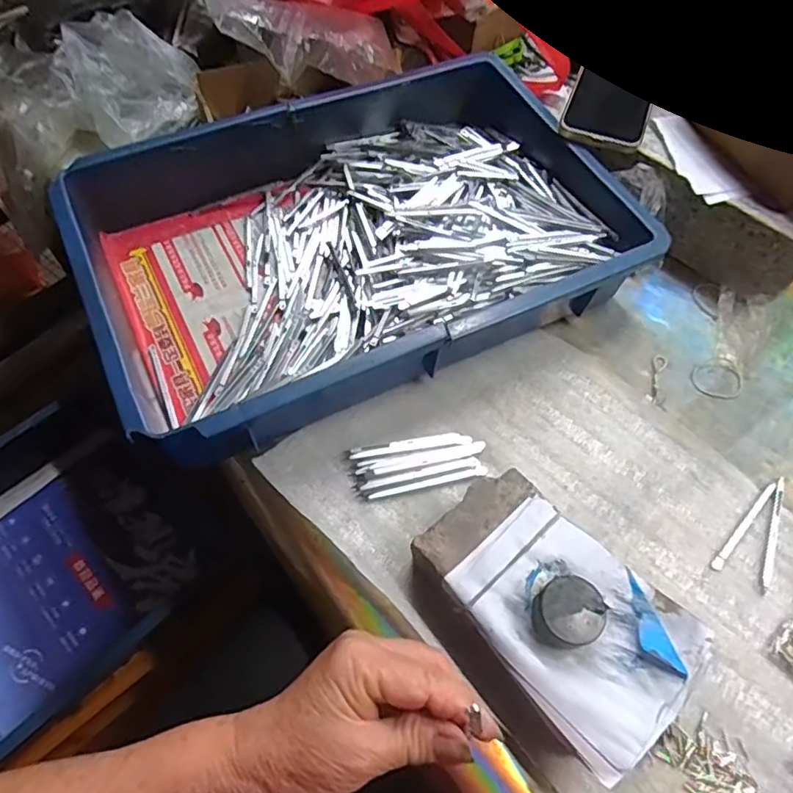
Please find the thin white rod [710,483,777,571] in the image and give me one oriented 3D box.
[{"bbox_3d":[0.256,0.094,0.428,0.088,0.004,0.007,-40,68,-22],"label":"thin white rod"}]

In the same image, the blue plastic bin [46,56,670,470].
[{"bbox_3d":[-0.032,-0.133,0.505,0.430,0.086,0.281,-23,63,-15],"label":"blue plastic bin"}]

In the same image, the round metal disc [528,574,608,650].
[{"bbox_3d":[0.100,0.127,0.343,0.039,0.021,0.037,1,60,-2],"label":"round metal disc"}]

